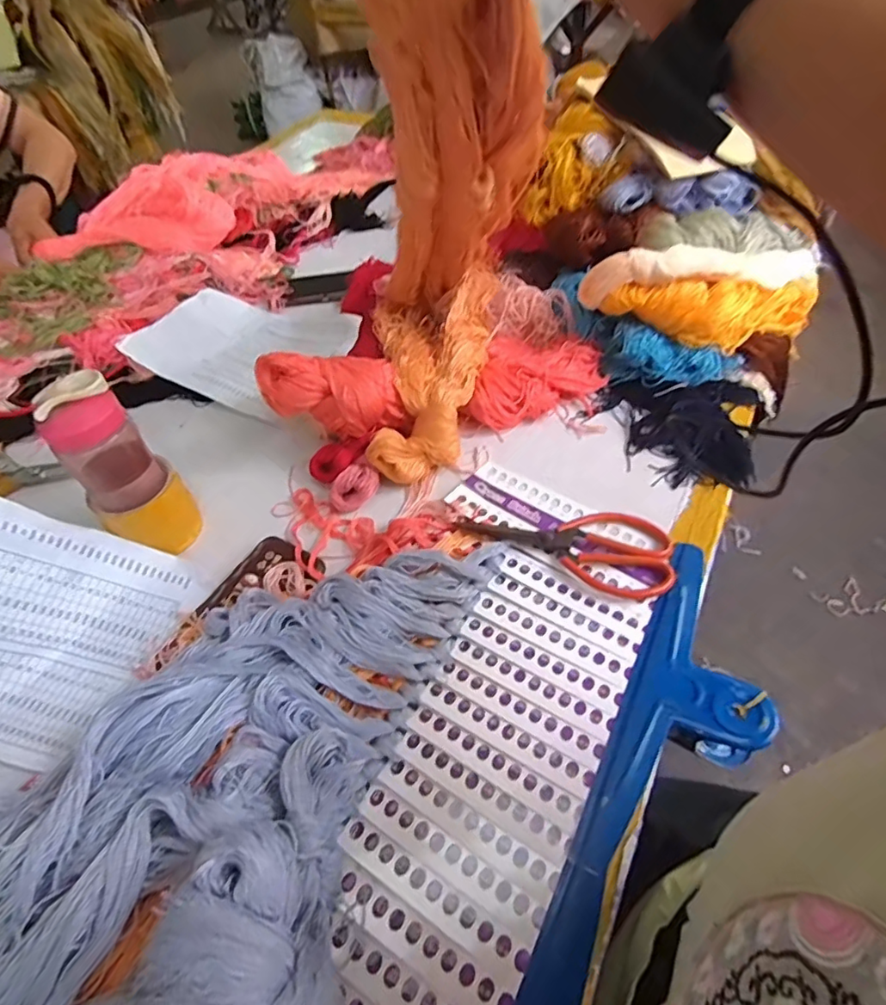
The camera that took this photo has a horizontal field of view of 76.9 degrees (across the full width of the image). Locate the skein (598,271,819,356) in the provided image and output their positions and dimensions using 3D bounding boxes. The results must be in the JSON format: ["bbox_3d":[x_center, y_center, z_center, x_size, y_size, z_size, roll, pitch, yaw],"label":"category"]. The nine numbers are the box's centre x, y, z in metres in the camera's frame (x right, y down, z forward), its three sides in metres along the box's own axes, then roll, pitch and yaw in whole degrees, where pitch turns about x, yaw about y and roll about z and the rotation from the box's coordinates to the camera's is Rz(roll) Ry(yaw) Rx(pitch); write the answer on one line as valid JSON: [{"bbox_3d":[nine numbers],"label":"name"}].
[{"bbox_3d":[0.324,-0.227,0.659,0.275,0.070,0.049,-4,49,-14],"label":"skein"}]

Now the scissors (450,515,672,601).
[{"bbox_3d":[0.115,0.040,0.543,0.204,0.013,0.089,8,52,12],"label":"scissors"}]

